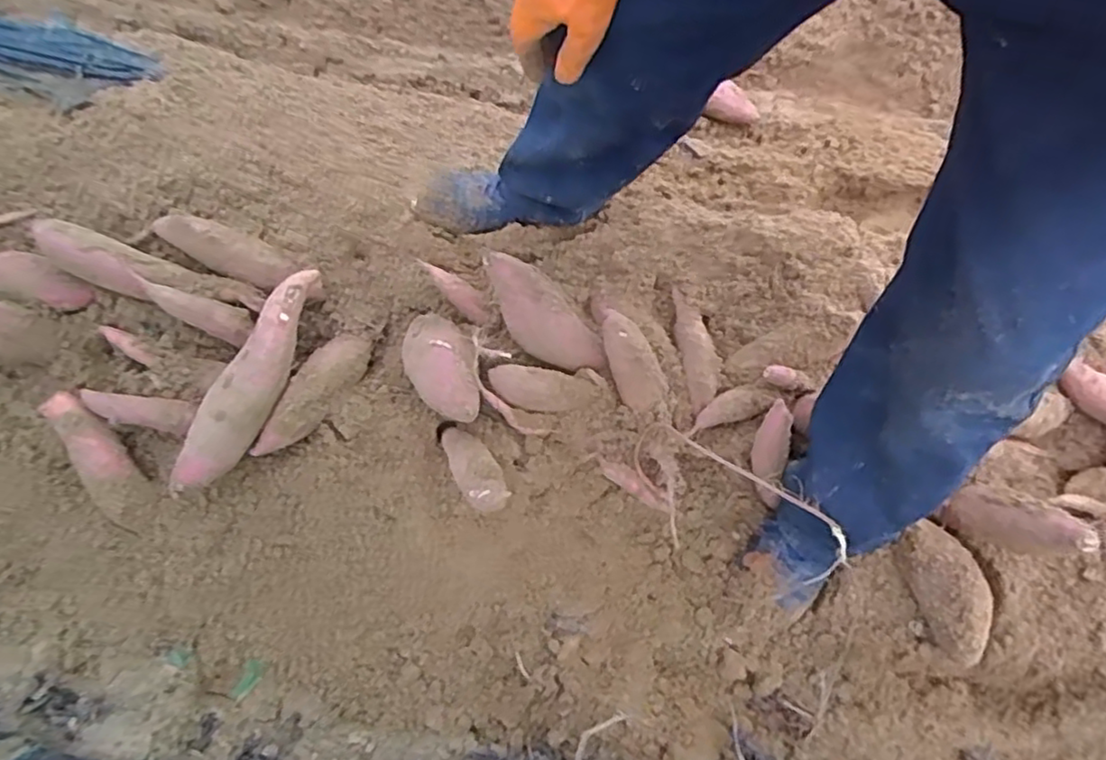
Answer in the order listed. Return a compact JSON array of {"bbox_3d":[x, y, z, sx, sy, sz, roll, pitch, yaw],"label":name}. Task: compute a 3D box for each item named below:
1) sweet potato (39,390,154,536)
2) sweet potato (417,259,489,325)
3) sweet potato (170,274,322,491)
[{"bbox_3d":[-0.536,0.097,0.811,0.051,0.045,0.181,-27,109,-15],"label":"sweet potato"},{"bbox_3d":[-0.129,-0.116,0.887,0.109,0.030,0.037,43,67,-11],"label":"sweet potato"},{"bbox_3d":[-0.355,-0.003,0.815,0.069,0.064,0.295,25,66,8],"label":"sweet potato"}]

